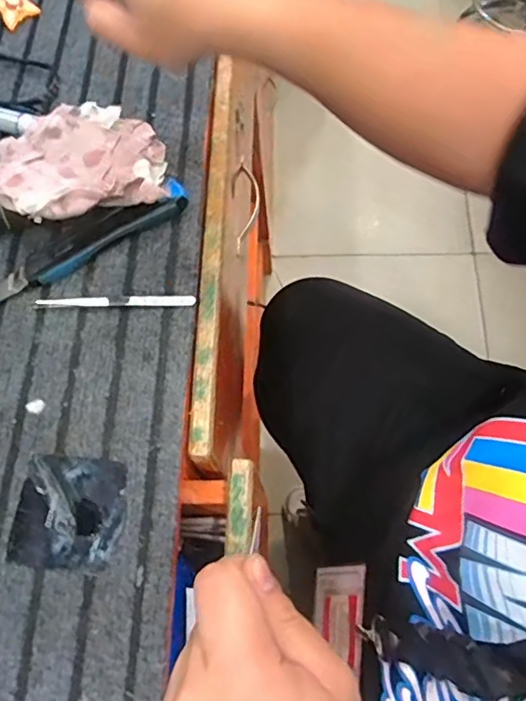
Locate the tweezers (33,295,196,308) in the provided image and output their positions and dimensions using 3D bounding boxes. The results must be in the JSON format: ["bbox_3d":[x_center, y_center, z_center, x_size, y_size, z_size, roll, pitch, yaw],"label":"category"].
[{"bbox_3d":[-0.123,-0.041,0.465,0.130,0.005,0.011,-2,64,5],"label":"tweezers"}]

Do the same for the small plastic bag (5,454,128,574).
[{"bbox_3d":[-0.139,0.114,0.402,0.077,0.004,0.077,3,64,8],"label":"small plastic bag"}]

